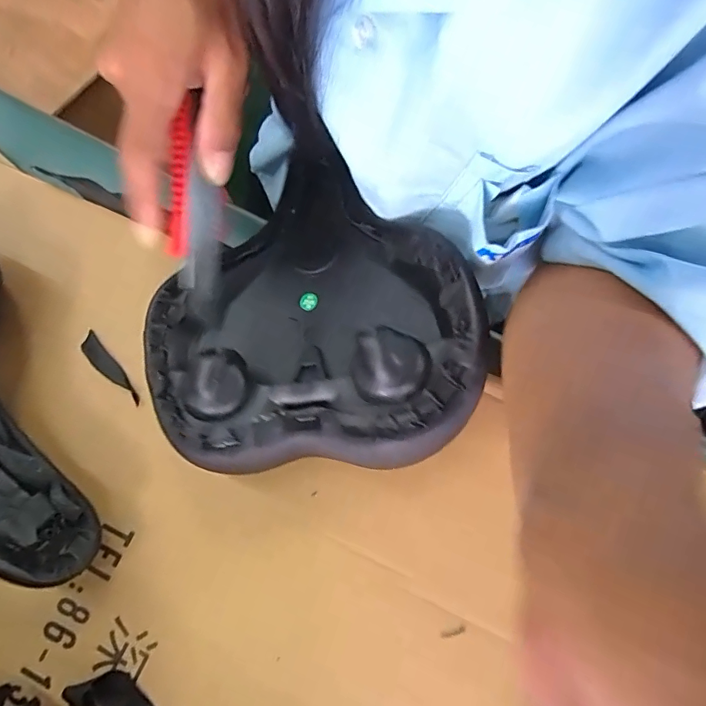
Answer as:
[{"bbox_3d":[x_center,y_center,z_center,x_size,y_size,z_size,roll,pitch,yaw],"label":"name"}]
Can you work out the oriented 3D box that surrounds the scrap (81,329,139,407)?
[{"bbox_3d":[-0.151,0.010,0.302,0.012,0.004,0.059,-42,79,-9],"label":"scrap"}]

